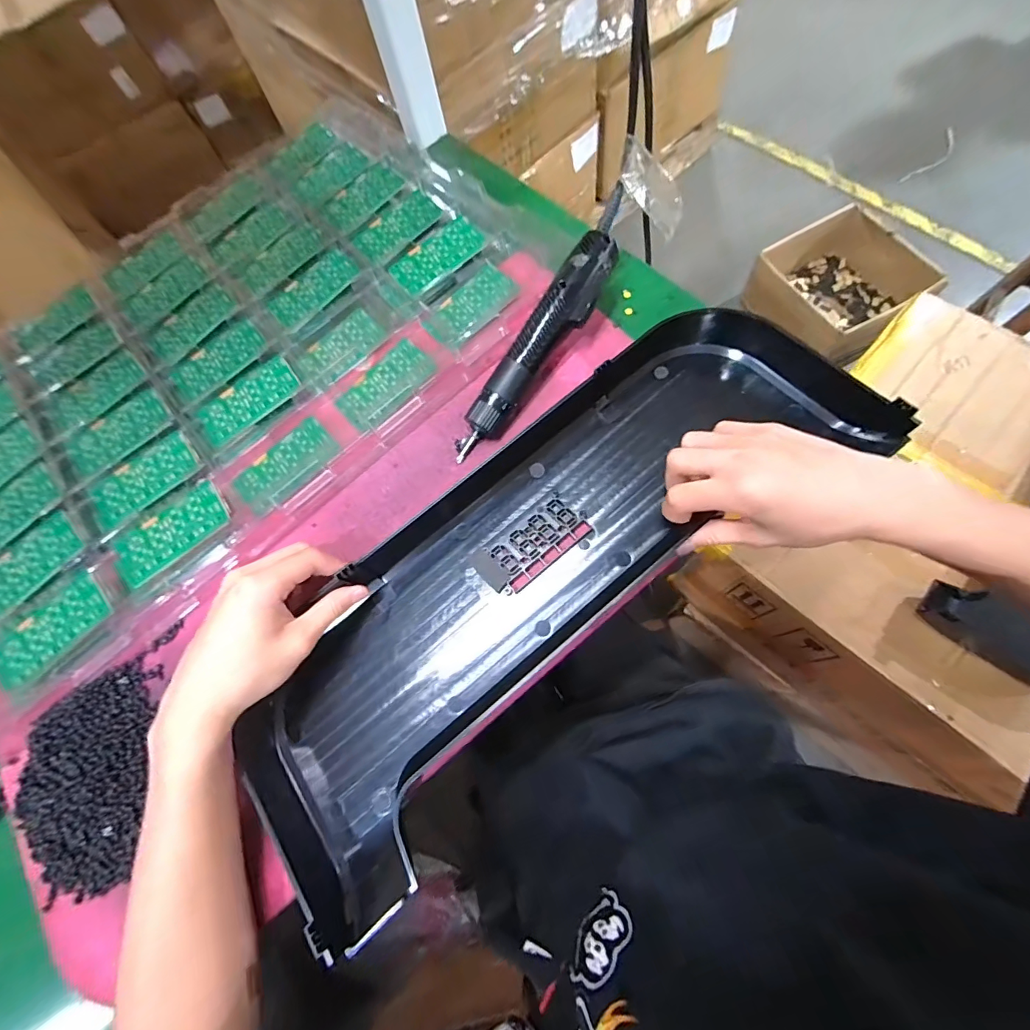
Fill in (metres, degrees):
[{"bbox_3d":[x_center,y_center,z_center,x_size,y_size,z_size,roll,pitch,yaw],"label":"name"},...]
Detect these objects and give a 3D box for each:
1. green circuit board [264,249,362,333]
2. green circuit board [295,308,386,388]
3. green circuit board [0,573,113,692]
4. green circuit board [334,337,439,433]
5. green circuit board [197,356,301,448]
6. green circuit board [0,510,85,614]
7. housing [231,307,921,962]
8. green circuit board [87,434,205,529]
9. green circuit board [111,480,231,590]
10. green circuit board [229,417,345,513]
[{"bbox_3d":[-0.206,-0.233,0.466,0.095,0.010,0.045,-42,71,-7],"label":"green circuit board"},{"bbox_3d":[-0.173,-0.166,0.447,0.084,0.008,0.045,-43,71,-7],"label":"green circuit board"},{"bbox_3d":[-0.375,0.096,0.364,0.097,0.008,0.049,-40,72,-8],"label":"green circuit board"},{"bbox_3d":[-0.121,-0.123,0.422,0.093,0.010,0.049,-42,71,-7],"label":"green circuit board"},{"bbox_3d":[-0.250,-0.109,0.425,0.094,0.010,0.046,-41,71,-6],"label":"green circuit board"},{"bbox_3d":[-0.422,0.044,0.390,0.098,0.006,0.048,-42,71,-7],"label":"green circuit board"},{"bbox_3d":[0.022,0.035,0.334,0.493,0.058,0.209,-44,73,-8],"label":"housing"},{"bbox_3d":[-0.333,-0.033,0.408,0.095,0.008,0.051,-37,70,-5],"label":"green circuit board"},{"bbox_3d":[-0.291,0.015,0.383,0.099,0.004,0.051,-35,71,-3],"label":"green circuit board"},{"bbox_3d":[-0.205,-0.045,0.406,0.091,0.011,0.049,-44,71,-7],"label":"green circuit board"}]

